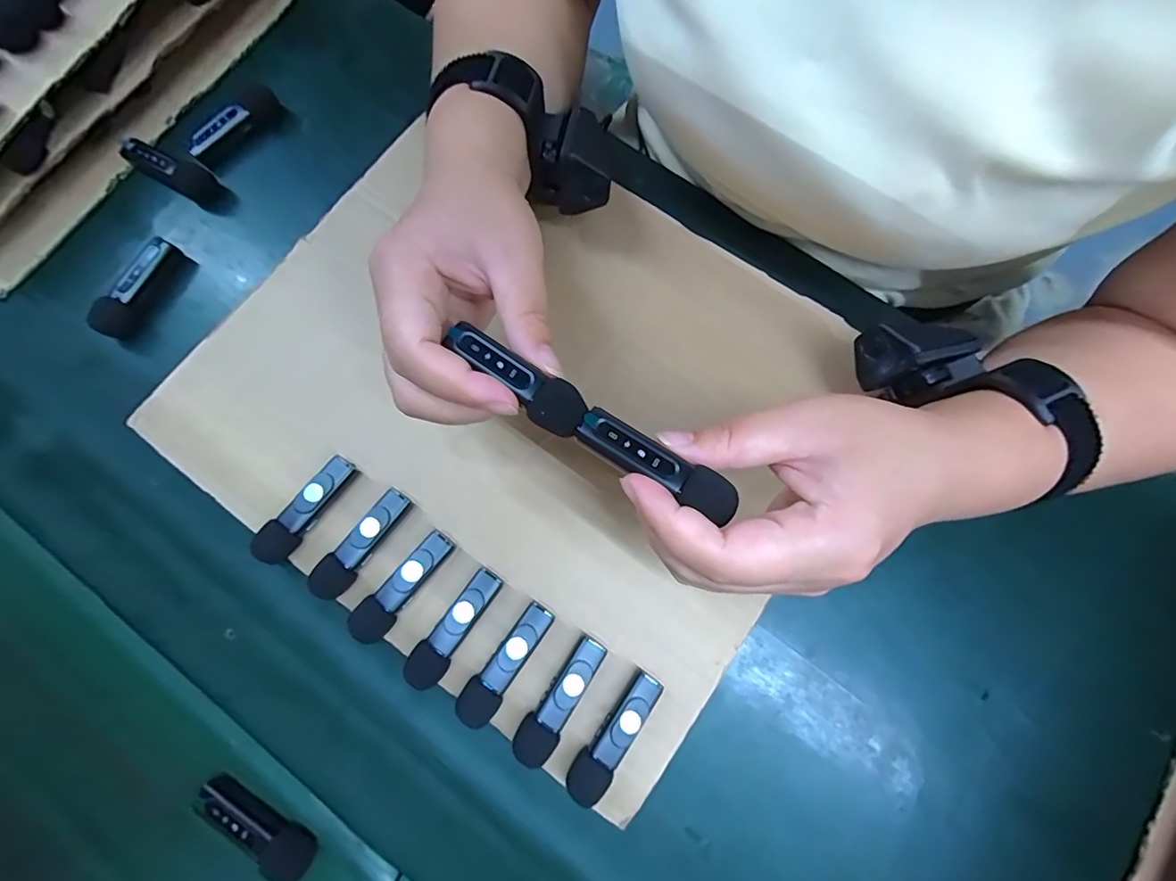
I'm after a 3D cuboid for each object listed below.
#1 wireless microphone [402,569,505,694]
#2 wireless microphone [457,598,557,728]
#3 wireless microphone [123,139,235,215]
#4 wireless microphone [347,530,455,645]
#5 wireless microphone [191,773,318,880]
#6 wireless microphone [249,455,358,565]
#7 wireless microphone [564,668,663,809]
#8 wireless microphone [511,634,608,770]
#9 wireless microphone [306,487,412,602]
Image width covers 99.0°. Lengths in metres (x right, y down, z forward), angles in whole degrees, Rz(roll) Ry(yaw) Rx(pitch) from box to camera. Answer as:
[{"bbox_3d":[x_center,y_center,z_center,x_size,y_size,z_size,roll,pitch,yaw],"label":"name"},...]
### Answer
[{"bbox_3d":[-0.068,0.096,0.258,0.018,0.017,0.063,34,80,7],"label":"wireless microphone"},{"bbox_3d":[-0.041,0.112,0.255,0.018,0.017,0.064,35,80,7],"label":"wireless microphone"},{"bbox_3d":[-0.265,-0.173,0.322,0.076,0.019,0.020,30,80,6],"label":"wireless microphone"},{"bbox_3d":[-0.097,0.076,0.263,0.019,0.017,0.063,37,81,7],"label":"wireless microphone"},{"bbox_3d":[-0.163,0.190,0.246,0.063,0.016,0.019,31,80,6],"label":"wireless microphone"},{"bbox_3d":[-0.150,0.037,0.271,0.018,0.021,0.062,36,80,7],"label":"wireless microphone"},{"bbox_3d":[0.013,0.145,0.248,0.018,0.019,0.064,36,81,7],"label":"wireless microphone"},{"bbox_3d":[-0.014,0.130,0.252,0.018,0.017,0.064,35,80,7],"label":"wireless microphone"},{"bbox_3d":[-0.120,0.055,0.268,0.019,0.019,0.063,35,80,7],"label":"wireless microphone"}]

